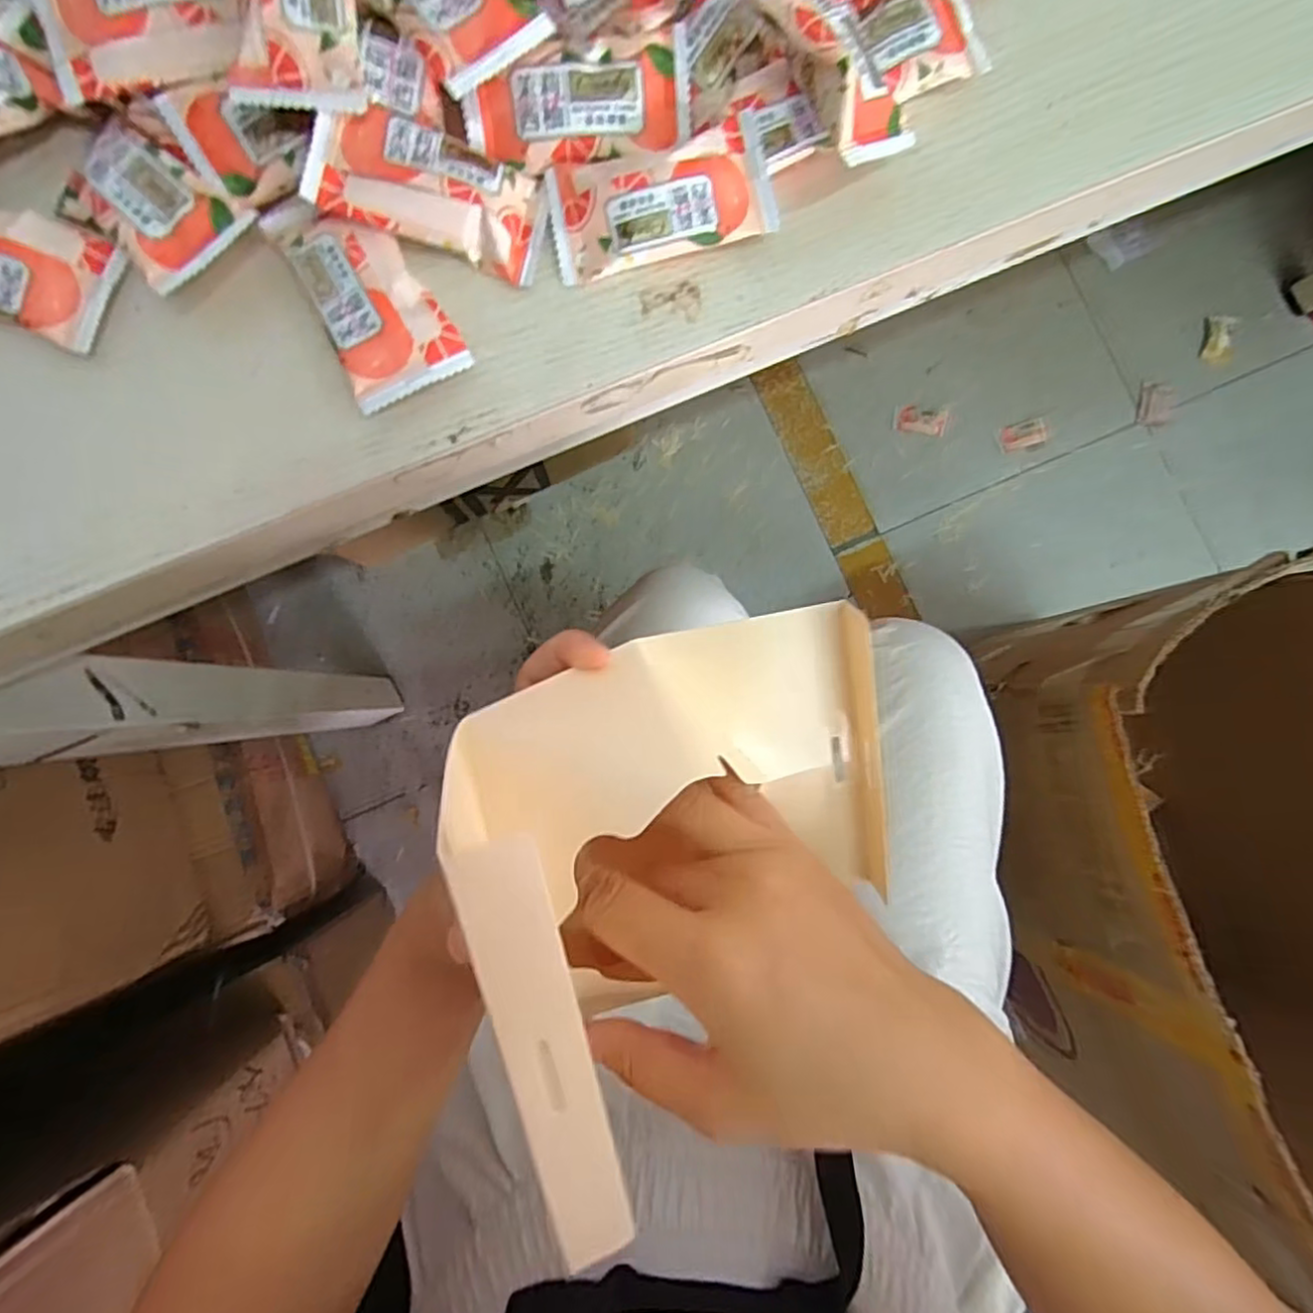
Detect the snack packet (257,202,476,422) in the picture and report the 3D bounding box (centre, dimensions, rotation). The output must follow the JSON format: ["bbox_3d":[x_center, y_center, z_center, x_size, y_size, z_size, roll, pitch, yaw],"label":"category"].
[{"bbox_3d":[-0.097,-0.121,0.224,0.038,0.014,0.073,-32,88,-4],"label":"snack packet"}]

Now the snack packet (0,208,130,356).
[{"bbox_3d":[-0.215,-0.129,0.218,0.065,0.014,0.037,20,86,-1],"label":"snack packet"}]

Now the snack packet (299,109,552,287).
[{"bbox_3d":[-0.074,-0.154,0.220,0.072,0.011,0.037,10,86,-19],"label":"snack packet"}]

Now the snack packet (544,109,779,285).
[{"bbox_3d":[0.001,-0.157,0.229,0.075,0.016,0.037,-11,87,-4],"label":"snack packet"}]

